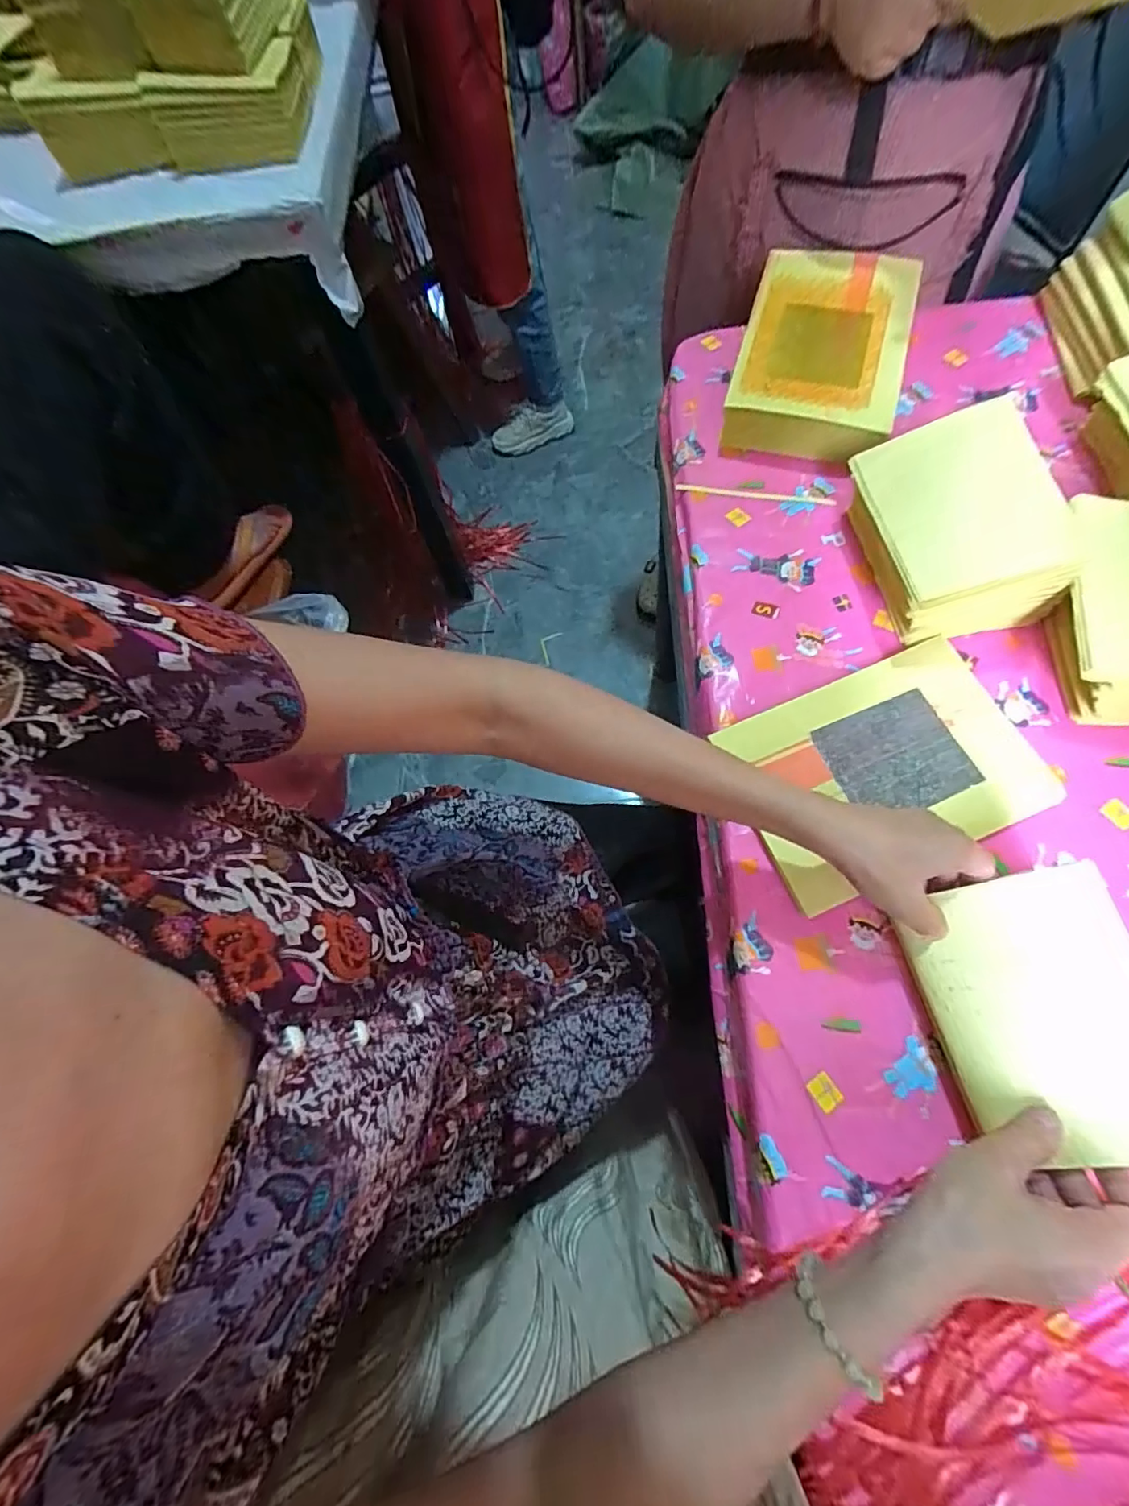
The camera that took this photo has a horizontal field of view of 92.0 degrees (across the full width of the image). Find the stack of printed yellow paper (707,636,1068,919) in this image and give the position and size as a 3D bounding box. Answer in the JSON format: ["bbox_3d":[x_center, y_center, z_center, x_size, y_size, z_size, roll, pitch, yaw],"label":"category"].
[{"bbox_3d":[0.262,0.009,0.444,0.230,0.013,0.161,-21,77,-5],"label":"stack of printed yellow paper"}]

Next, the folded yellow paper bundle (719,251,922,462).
[{"bbox_3d":[0.264,-0.414,0.566,0.156,0.059,0.235,17,77,4],"label":"folded yellow paper bundle"}]

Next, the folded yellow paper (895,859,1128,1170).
[{"bbox_3d":[0.299,0.162,0.341,0.117,0.010,0.158,-22,67,23],"label":"folded yellow paper"}]

